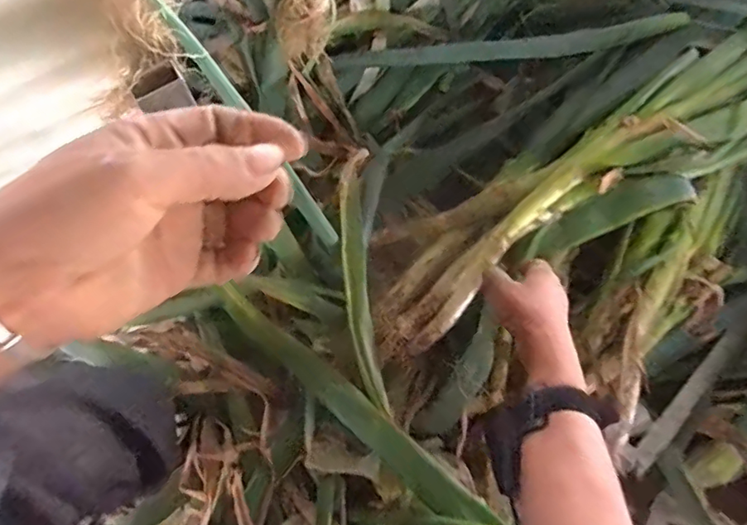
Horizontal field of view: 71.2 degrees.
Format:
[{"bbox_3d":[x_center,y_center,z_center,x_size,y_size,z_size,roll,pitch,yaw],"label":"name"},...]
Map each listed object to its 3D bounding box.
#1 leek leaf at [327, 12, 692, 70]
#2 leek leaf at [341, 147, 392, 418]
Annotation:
[{"bbox_3d":[0.185,-0.293,0.707,0.467,0.026,0.035,-6,78,-2],"label":"leek leaf"},{"bbox_3d":[-0.015,0.015,0.596,0.035,0.029,0.304,-5,78,-2],"label":"leek leaf"}]

